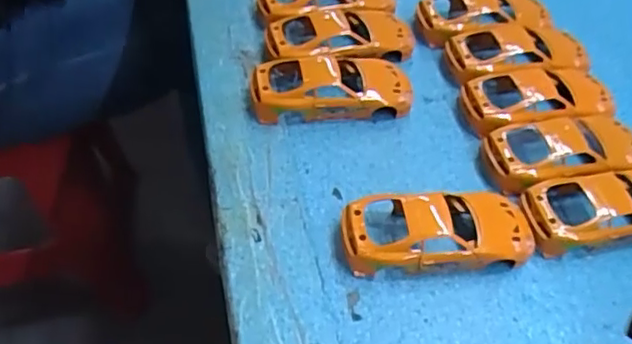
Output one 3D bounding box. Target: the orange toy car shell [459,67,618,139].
[{"bbox_3d":[0.182,-0.062,0.512,0.135,0.024,0.057,-12,53,-15],"label":"orange toy car shell"}]

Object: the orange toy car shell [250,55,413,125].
[{"bbox_3d":[0.012,-0.073,0.500,0.125,0.031,0.063,-2,51,-8],"label":"orange toy car shell"}]

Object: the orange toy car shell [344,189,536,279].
[{"bbox_3d":[0.082,0.040,0.423,0.129,0.026,0.051,-3,51,-8],"label":"orange toy car shell"}]

